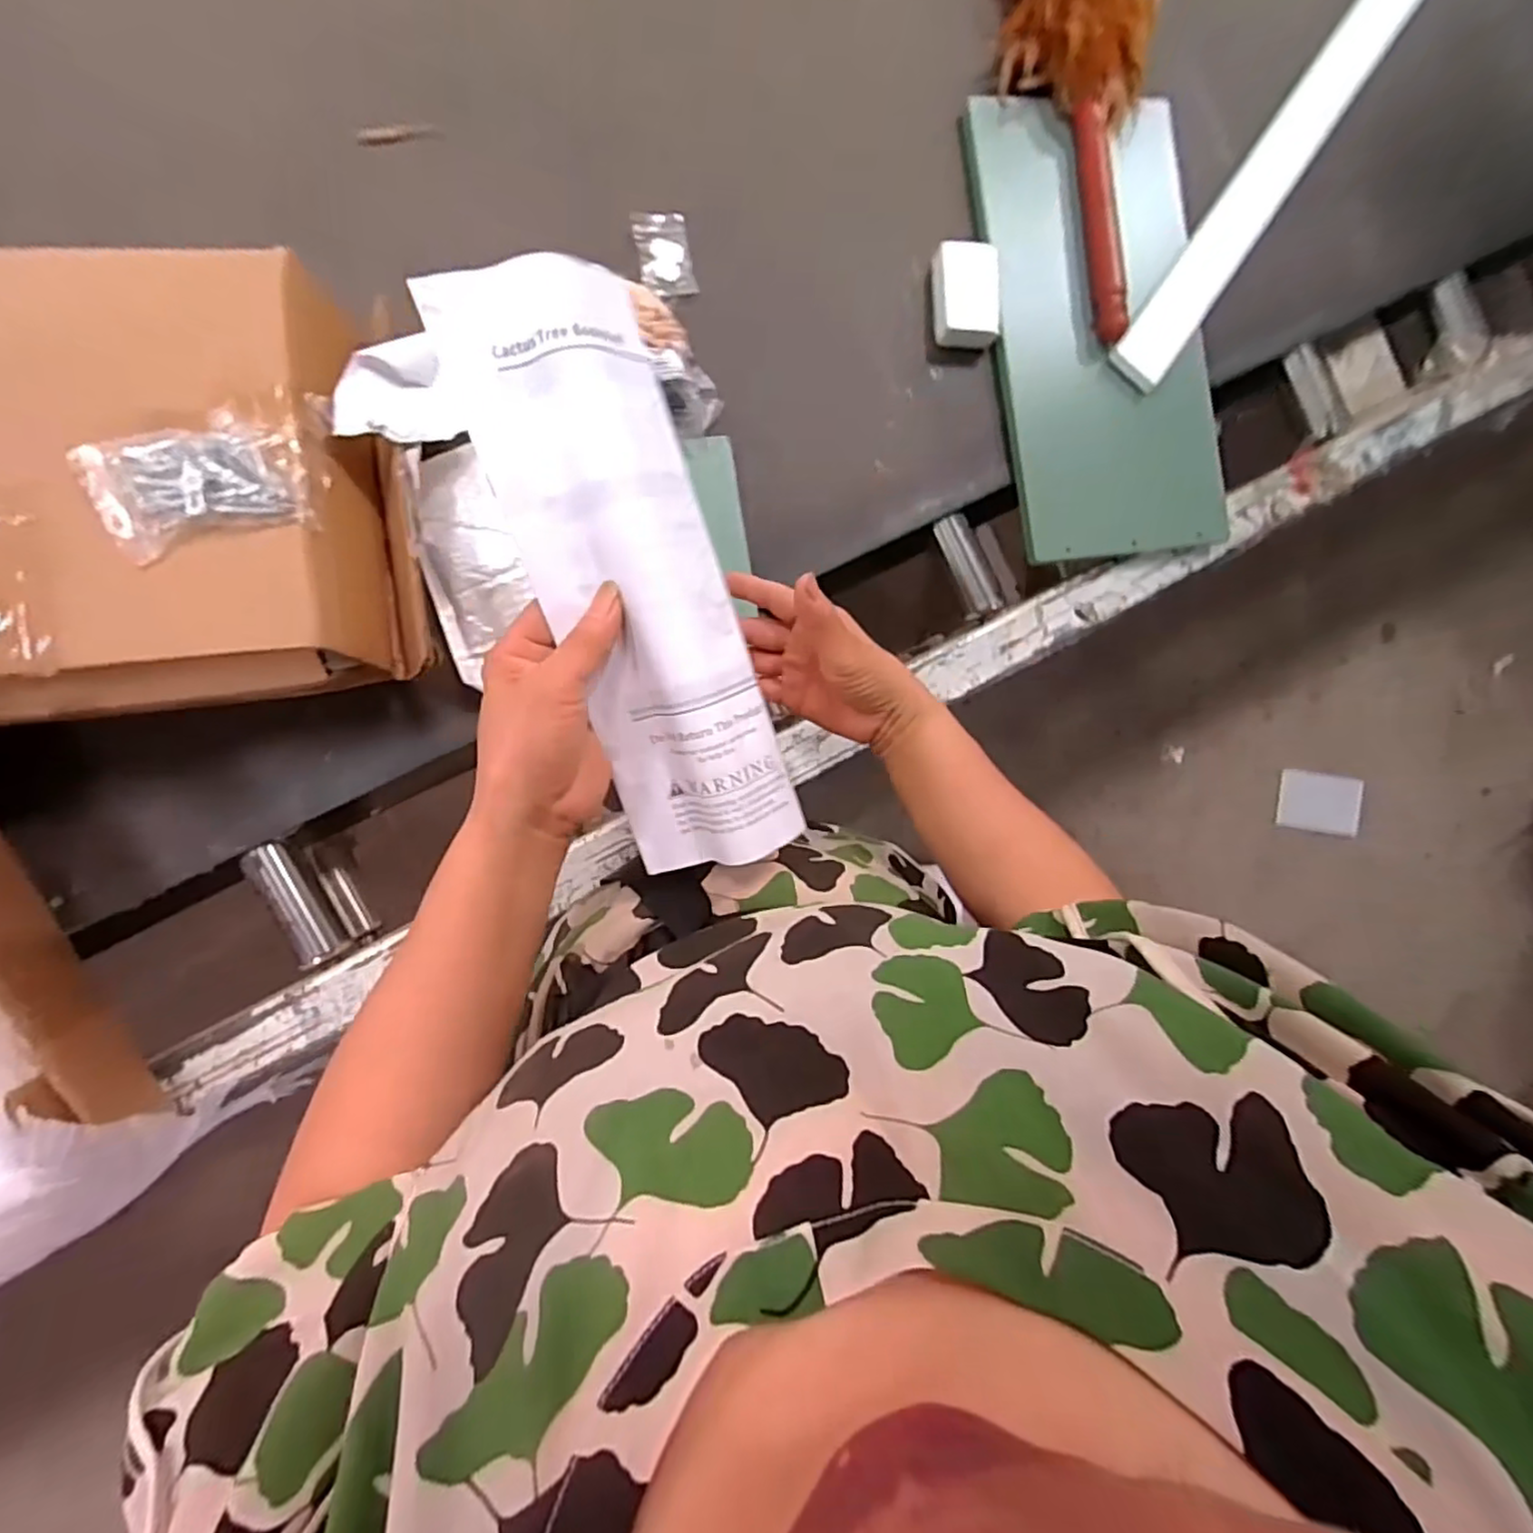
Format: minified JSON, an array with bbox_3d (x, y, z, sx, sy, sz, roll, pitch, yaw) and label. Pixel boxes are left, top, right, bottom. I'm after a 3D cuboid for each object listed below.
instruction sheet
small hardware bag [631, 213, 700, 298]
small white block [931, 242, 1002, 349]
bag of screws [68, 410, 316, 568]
[{"bbox_3d":[-0.061,-0.080,0.326,0.086,0.034,0.277,-22,107,-8],"label":"instruction sheet"},{"bbox_3d":[-0.078,-0.395,0.526,0.040,0.016,0.067,-11,91,-9],"label":"small hardware bag"},{"bbox_3d":[0.161,-0.382,0.549,0.049,0.022,0.077,-2,90,-9],"label":"small white block"},{"bbox_3d":[-0.314,-0.156,0.374,0.104,0.028,0.061,-15,92,-9],"label":"bag of screws"}]

